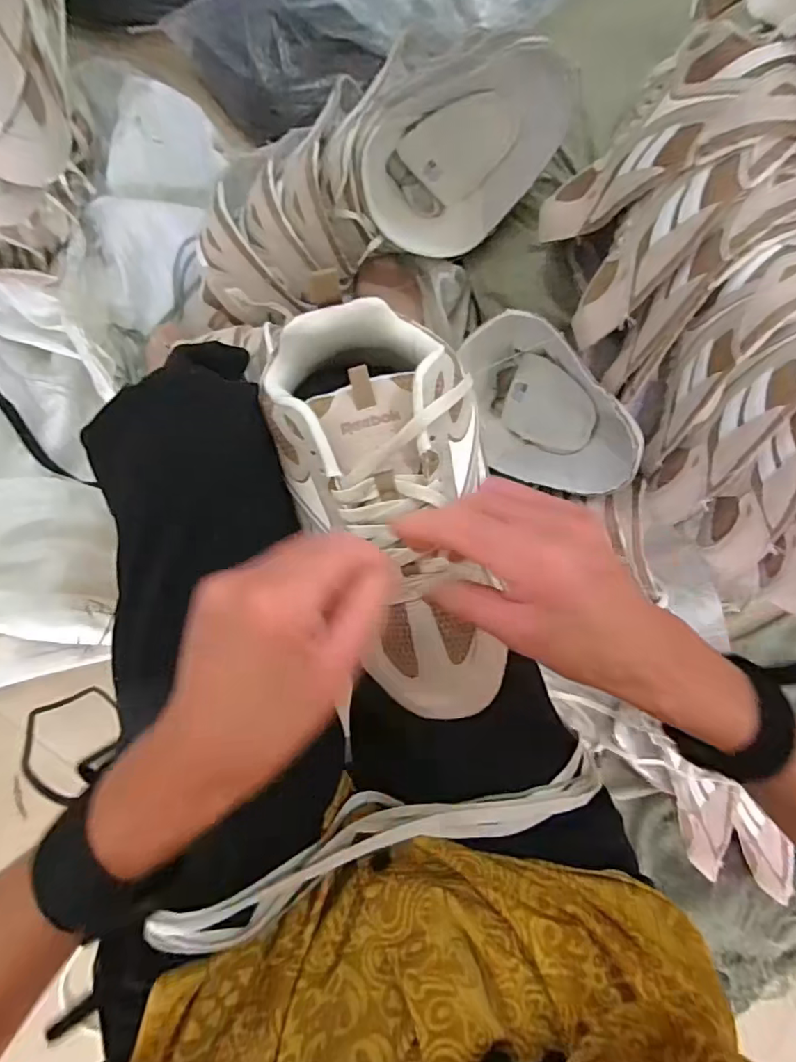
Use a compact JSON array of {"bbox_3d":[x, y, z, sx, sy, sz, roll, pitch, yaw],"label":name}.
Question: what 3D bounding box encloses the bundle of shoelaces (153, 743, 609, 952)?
[{"bbox_3d":[-0.011,0.185,0.323,0.291,0.049,0.040,-15,85,-5],"label":"bundle of shoelaces"}]

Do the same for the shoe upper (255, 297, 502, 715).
[{"bbox_3d":[-0.002,-0.012,0.318,0.113,0.075,0.240,-16,87,-5],"label":"shoe upper"}]

